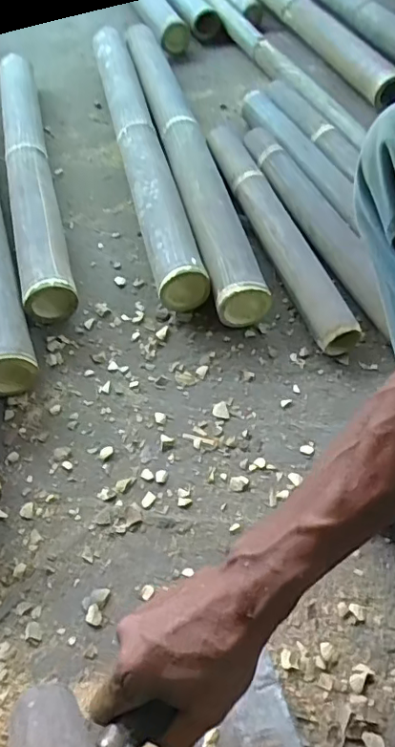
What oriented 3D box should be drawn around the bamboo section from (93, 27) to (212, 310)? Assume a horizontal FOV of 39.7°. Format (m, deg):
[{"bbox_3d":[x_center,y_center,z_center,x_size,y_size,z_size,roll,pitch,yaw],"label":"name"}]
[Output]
[{"bbox_3d":[-0.120,-0.460,1.074,0.083,0.101,0.878,-13,56,-7],"label":"bamboo section"}]

